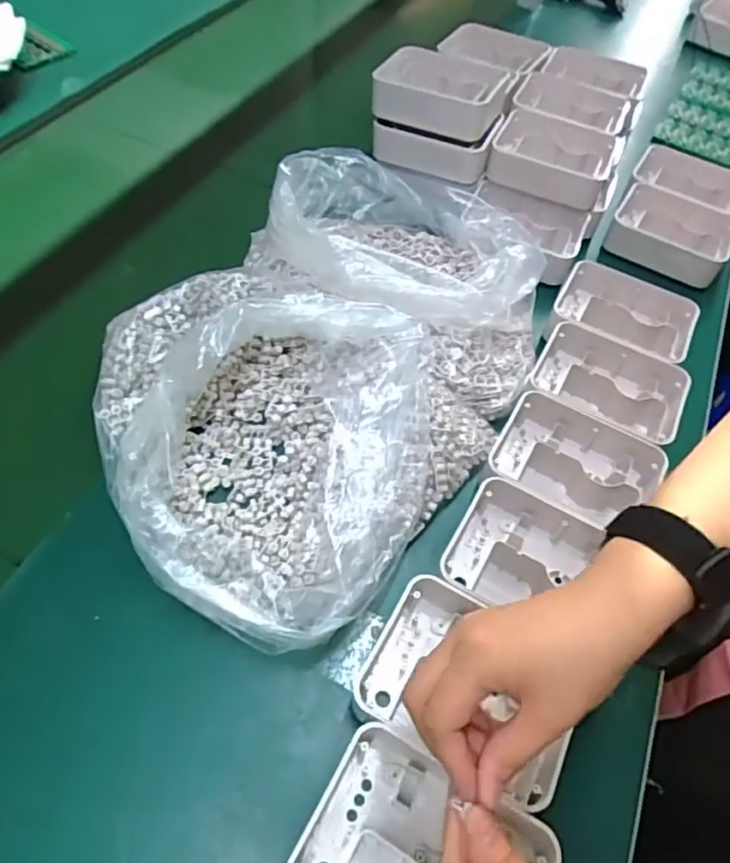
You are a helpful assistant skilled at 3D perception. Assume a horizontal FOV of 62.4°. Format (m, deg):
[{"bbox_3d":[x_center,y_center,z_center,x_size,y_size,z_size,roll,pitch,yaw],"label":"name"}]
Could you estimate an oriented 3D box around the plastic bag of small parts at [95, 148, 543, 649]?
[{"bbox_3d":[-0.021,-0.078,0.518,0.301,0.111,0.461,33,60,18],"label":"plastic bag of small parts"}]

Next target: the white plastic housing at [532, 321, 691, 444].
[{"bbox_3d":[0.223,-0.043,0.551,0.129,0.041,0.084,29,58,16],"label":"white plastic housing"}]

